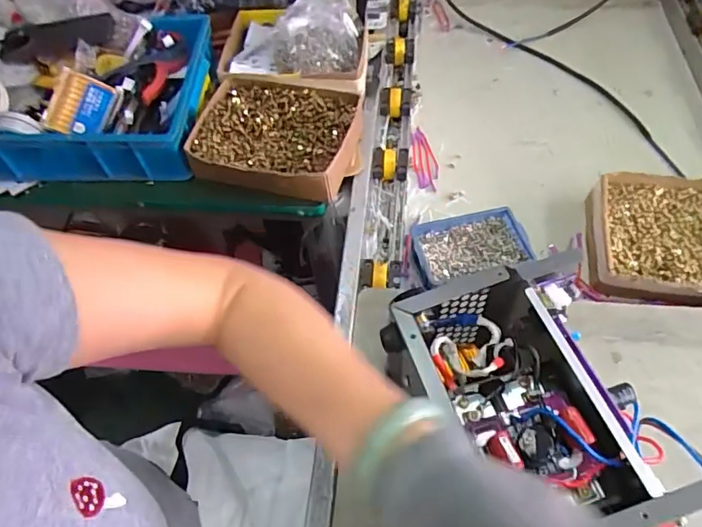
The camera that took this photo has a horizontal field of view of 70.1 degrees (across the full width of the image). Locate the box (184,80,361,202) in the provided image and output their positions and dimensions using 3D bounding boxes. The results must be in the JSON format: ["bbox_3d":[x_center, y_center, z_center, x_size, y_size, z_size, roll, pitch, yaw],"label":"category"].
[{"bbox_3d":[-0.104,-0.181,0.722,0.221,0.058,0.183,12,57,12],"label":"box"}]

